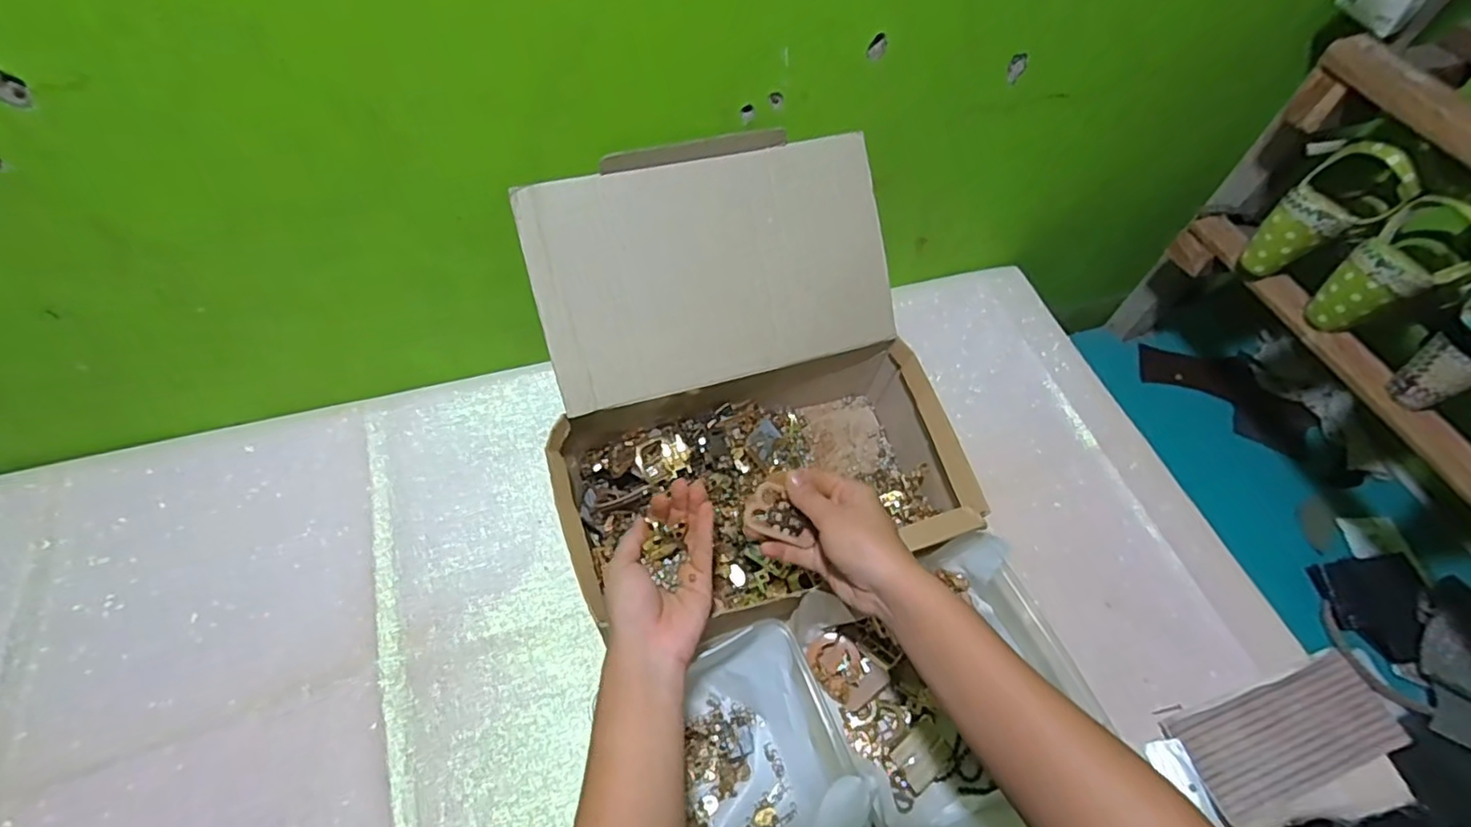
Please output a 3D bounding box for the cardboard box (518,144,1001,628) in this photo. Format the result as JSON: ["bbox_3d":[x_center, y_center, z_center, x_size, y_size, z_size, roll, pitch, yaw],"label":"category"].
[{"bbox_3d":[0.006,-0.023,0.557,0.333,0.219,0.332,-13,60,-12],"label":"cardboard box"}]

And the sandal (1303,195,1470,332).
[{"bbox_3d":[0.615,-0.133,0.598,0.075,0.127,0.079,-25,63,-20],"label":"sandal"}]

